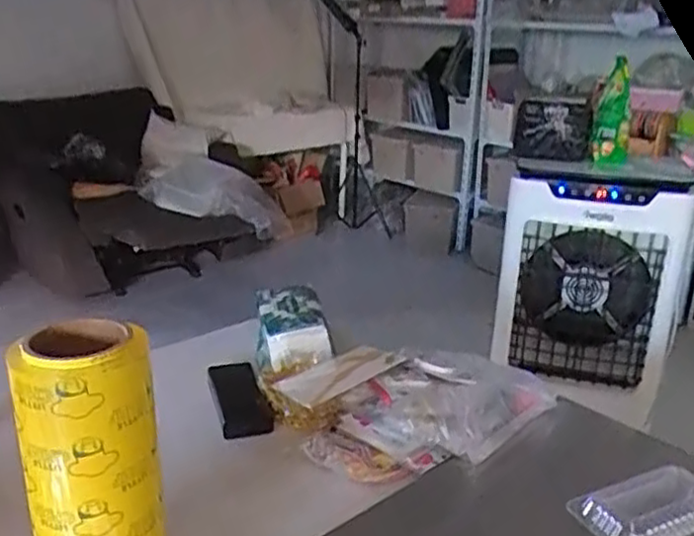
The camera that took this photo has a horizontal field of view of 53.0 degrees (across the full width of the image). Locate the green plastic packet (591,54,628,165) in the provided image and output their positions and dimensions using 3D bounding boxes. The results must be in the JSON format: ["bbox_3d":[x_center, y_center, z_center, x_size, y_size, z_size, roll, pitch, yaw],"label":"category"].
[{"bbox_3d":[0.635,-0.366,1.662,0.083,0.242,0.085,8,22,18],"label":"green plastic packet"}]

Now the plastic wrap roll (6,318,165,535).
[{"bbox_3d":[-0.228,0.204,0.630,0.106,0.310,0.117,-8,22,-24],"label":"plastic wrap roll"}]

